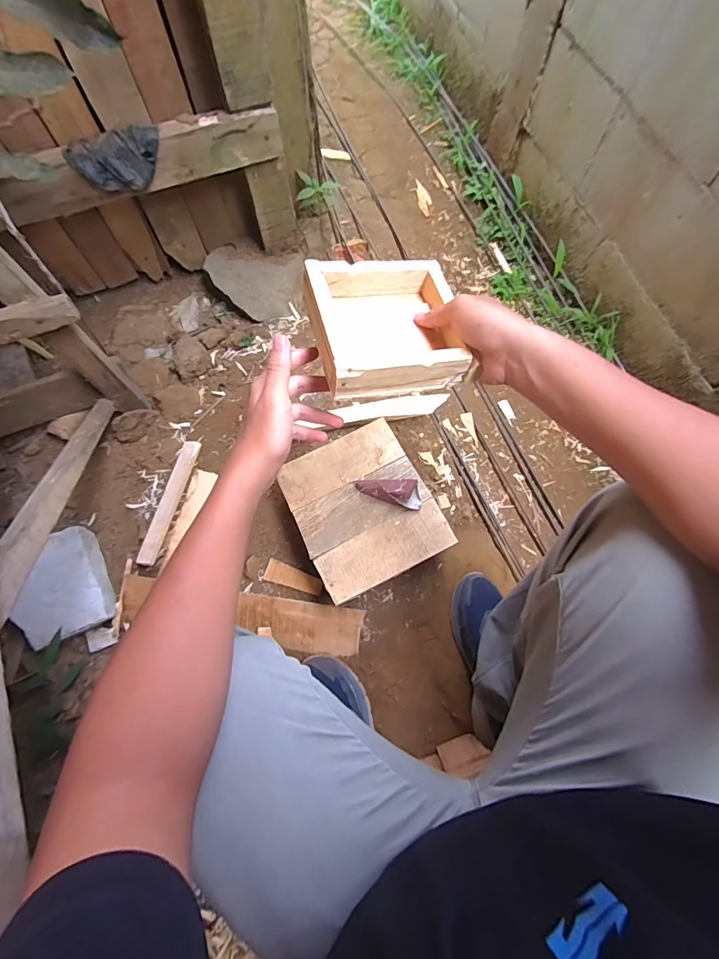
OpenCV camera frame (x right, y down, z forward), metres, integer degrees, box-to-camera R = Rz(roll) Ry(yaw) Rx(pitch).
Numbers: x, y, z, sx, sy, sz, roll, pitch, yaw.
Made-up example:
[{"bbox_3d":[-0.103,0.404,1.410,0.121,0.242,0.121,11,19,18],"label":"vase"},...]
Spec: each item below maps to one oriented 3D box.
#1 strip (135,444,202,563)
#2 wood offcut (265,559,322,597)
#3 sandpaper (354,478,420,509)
[{"bbox_3d":[-0.415,0.045,0.921,0.043,0.018,0.284,11,71,3],"label":"strip"},{"bbox_3d":[-0.131,0.196,0.832,0.125,0.004,0.042,15,84,19],"label":"wood offcut"},{"bbox_3d":[0.052,0.022,0.749,0.117,0.022,0.048,7,71,2],"label":"sandpaper"}]

